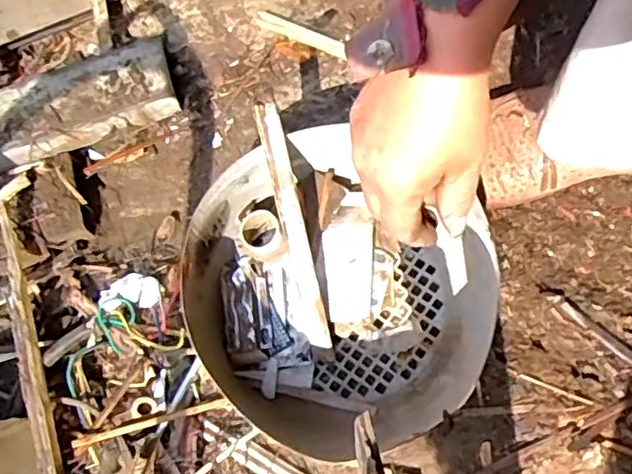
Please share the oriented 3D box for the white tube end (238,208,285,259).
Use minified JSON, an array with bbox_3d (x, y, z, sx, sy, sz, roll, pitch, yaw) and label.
[{"bbox_3d":[-0.044,-0.001,0.503,0.035,0.020,0.037,0,73,1],"label":"white tube end"}]

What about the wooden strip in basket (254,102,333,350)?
[{"bbox_3d":[-0.015,-0.004,0.466,0.017,0.008,0.186,-14,106,-3],"label":"wooden strip in basket"}]

